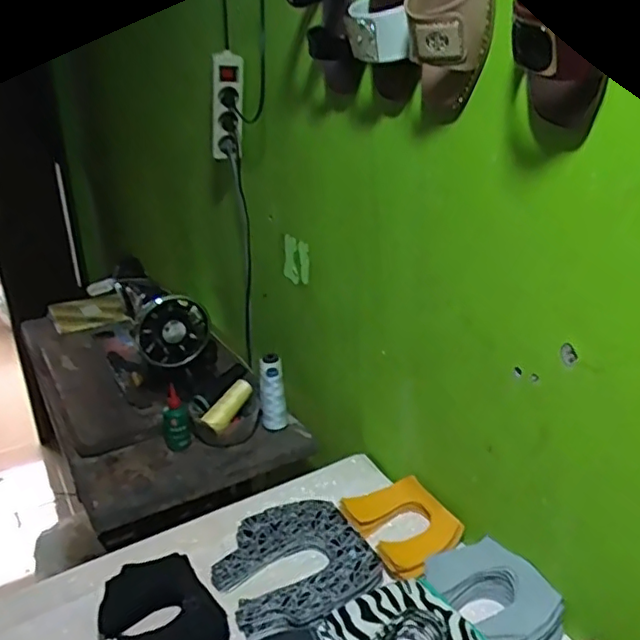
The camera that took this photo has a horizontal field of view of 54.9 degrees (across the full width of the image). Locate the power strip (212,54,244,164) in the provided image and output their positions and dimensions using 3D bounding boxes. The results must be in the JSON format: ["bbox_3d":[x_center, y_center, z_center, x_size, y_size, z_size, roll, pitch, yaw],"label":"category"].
[{"bbox_3d":[-0.157,-0.356,1.058,0.052,0.211,0.041,-8,51,-16],"label":"power strip"}]

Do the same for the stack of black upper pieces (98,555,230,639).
[{"bbox_3d":[-0.190,0.355,0.732,0.124,0.026,0.167,-17,28,-33],"label":"stack of black upper pieces"}]

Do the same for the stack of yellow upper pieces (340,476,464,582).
[{"bbox_3d":[0.118,0.280,0.853,0.124,0.030,0.160,-12,26,-25],"label":"stack of yellow upper pieces"}]

